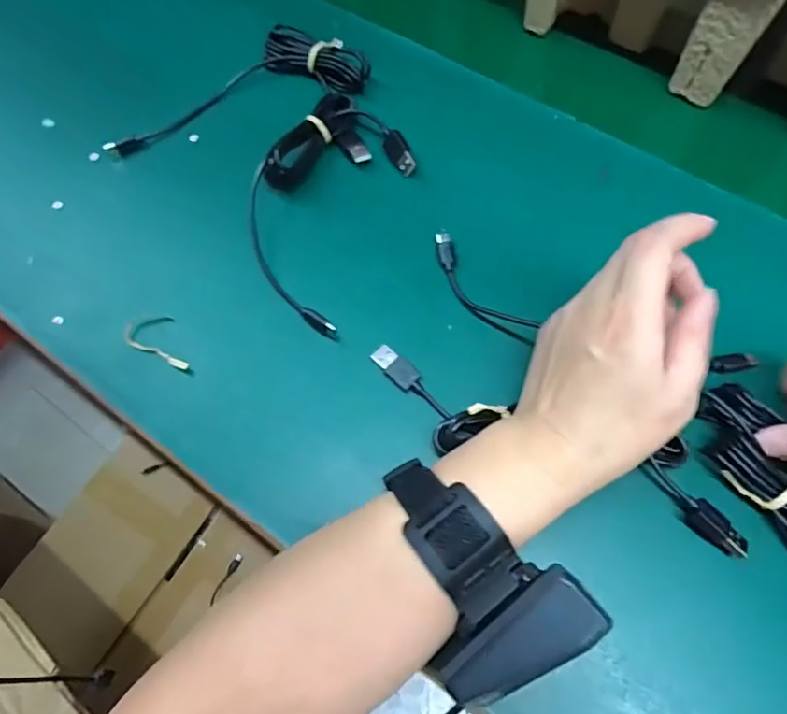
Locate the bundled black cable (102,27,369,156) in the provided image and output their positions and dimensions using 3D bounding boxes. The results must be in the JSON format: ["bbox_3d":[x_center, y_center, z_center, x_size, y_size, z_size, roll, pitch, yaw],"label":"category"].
[{"bbox_3d":[-0.119,-0.207,0.402,0.194,0.018,0.074,-17,67,-4],"label":"bundled black cable"}]

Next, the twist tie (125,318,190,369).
[{"bbox_3d":[-0.145,-0.006,0.327,0.029,0.006,0.043,-24,67,-7],"label":"twist tie"}]

